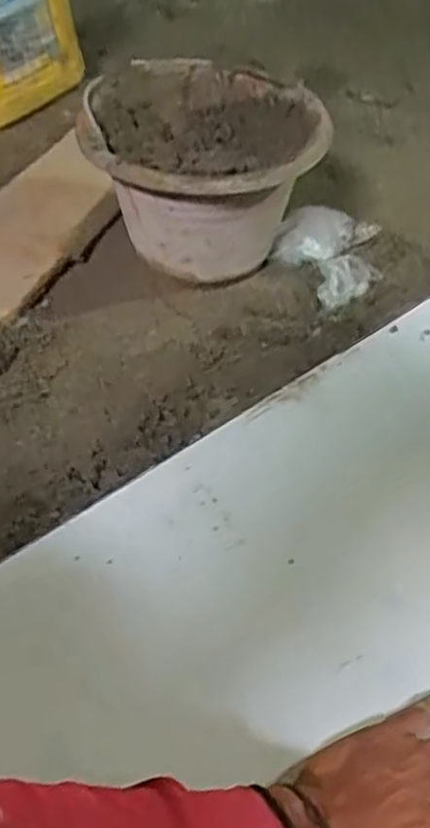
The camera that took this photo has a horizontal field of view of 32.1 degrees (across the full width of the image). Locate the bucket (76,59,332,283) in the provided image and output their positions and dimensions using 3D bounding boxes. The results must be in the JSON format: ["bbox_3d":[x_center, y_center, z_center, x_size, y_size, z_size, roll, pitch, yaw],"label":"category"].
[{"bbox_3d":[-0.014,-0.245,0.822,0.236,0.192,0.236,2,43,-2],"label":"bucket"}]

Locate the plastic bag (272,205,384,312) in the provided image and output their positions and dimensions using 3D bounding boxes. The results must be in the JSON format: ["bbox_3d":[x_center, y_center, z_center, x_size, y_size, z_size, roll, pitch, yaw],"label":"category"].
[{"bbox_3d":[0.130,-0.182,0.862,0.125,0.041,0.176,5,43,2],"label":"plastic bag"}]

